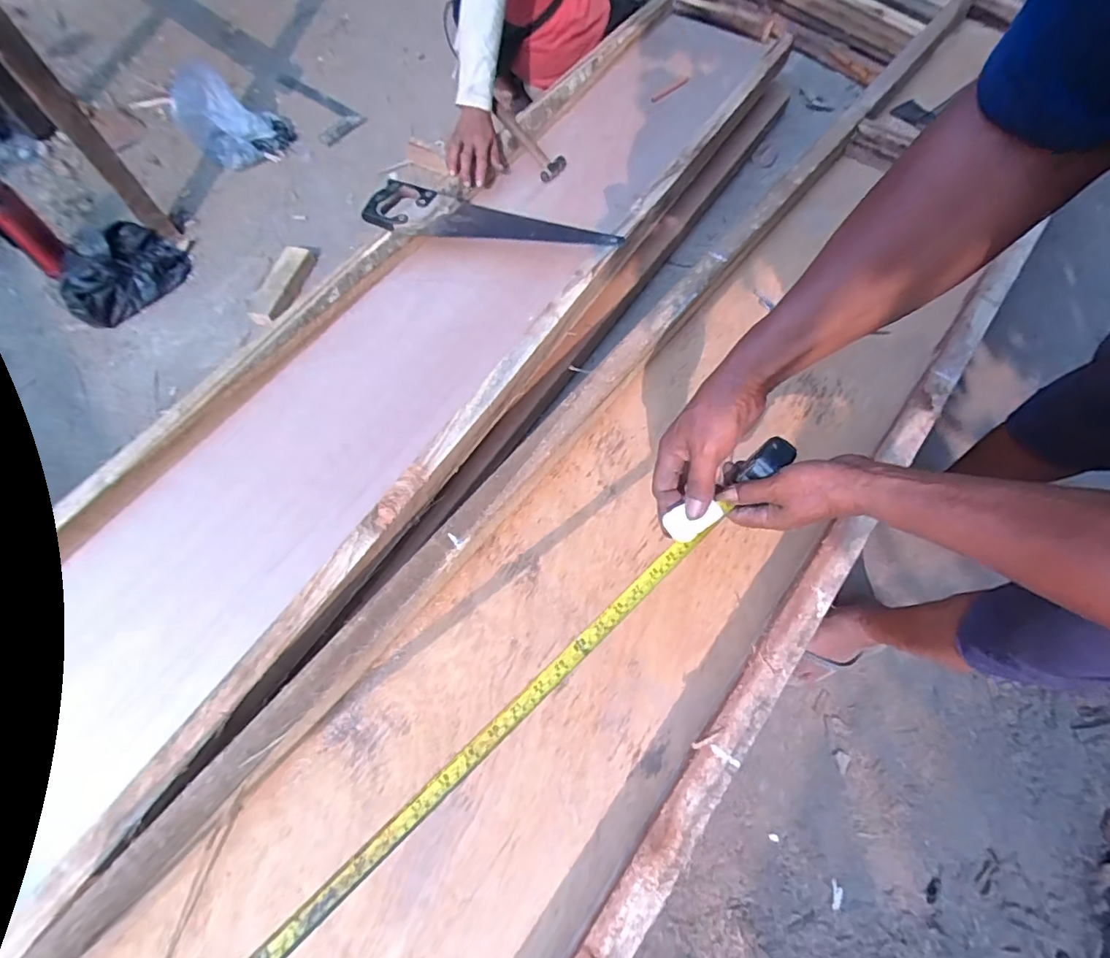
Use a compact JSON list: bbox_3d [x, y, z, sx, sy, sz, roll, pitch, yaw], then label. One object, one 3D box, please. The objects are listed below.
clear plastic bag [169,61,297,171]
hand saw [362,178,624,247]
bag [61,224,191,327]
[{"bbox_3d":[-0.872,-0.976,1.408,0.263,0.184,0.137,-19,67,-13],"label":"clear plastic bag"},{"bbox_3d":[-0.122,-0.518,1.034,0.488,0.024,0.099,3,80,-3],"label":"hand saw"},{"bbox_3d":[-1.015,-0.483,1.214,0.223,0.074,0.268,30,68,12],"label":"bag"}]

